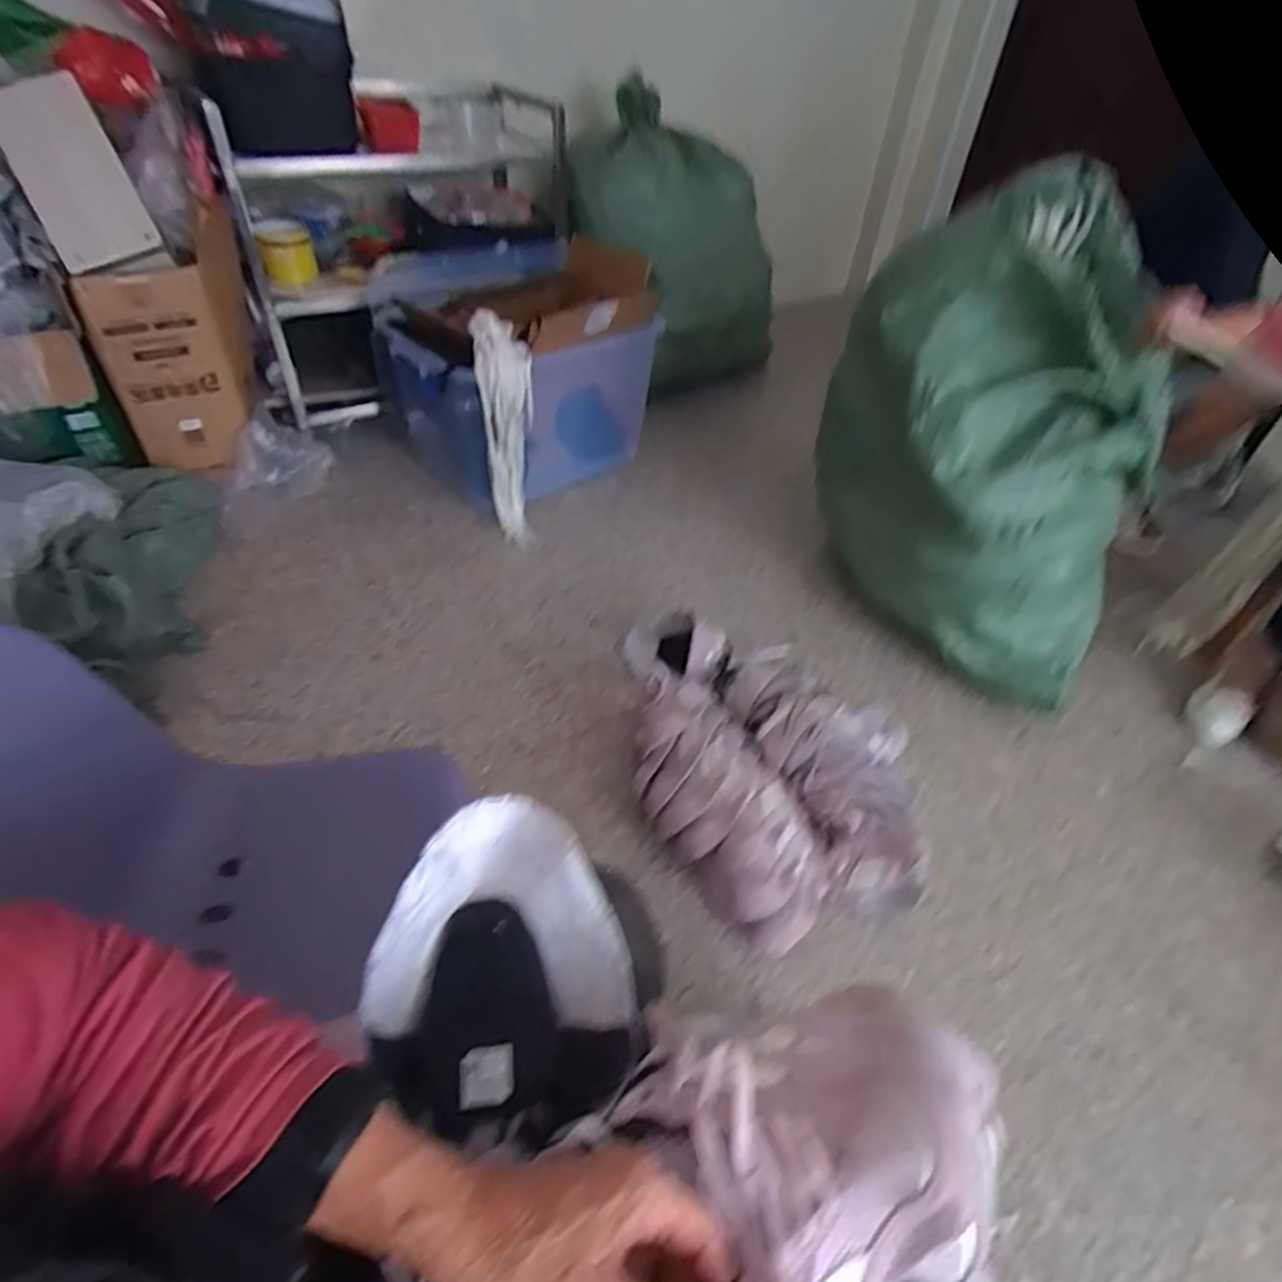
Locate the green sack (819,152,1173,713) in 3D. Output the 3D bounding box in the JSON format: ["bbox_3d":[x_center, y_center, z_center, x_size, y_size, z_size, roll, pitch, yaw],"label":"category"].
[{"bbox_3d":[0.672,-0.391,1.263,0.601,0.643,0.541,34,51,27],"label":"green sack"}]

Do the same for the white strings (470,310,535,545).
[{"bbox_3d":[-0.284,-0.455,1.491,0.111,0.427,0.165,-3,45,-8],"label":"white strings"}]

